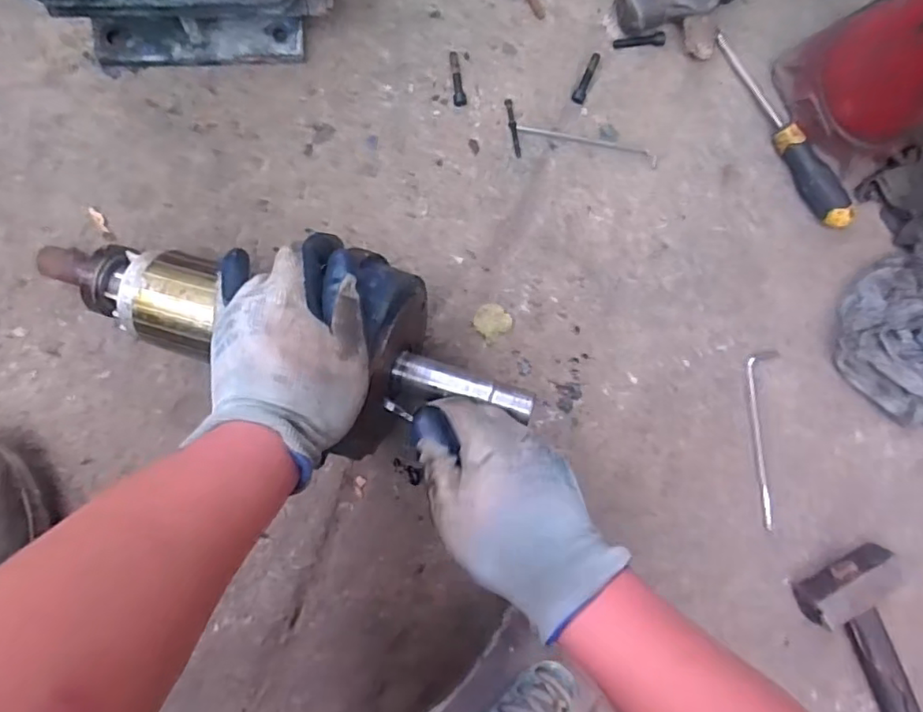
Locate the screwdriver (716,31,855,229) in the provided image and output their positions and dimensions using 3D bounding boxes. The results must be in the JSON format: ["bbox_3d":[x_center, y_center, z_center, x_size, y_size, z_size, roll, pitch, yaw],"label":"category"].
[{"bbox_3d":[0.323,-0.224,0.575,0.028,0.032,0.221,-31,98,-4],"label":"screwdriver"}]

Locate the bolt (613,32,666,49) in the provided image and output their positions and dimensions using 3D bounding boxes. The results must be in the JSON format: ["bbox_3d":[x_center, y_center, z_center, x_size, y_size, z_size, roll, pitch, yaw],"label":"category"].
[{"bbox_3d":[0.170,-0.301,0.556,0.048,0.012,0.010,-5,95,-7],"label":"bolt"}]

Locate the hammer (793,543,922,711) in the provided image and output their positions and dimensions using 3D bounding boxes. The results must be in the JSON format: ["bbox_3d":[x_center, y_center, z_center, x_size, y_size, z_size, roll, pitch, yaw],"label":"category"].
[{"bbox_3d":[0.483,0.364,0.642,0.103,0.045,0.333,-31,98,-4],"label":"hammer"}]

